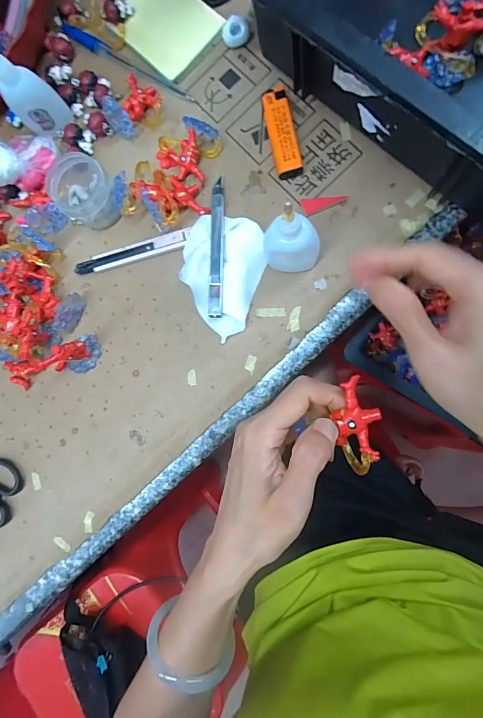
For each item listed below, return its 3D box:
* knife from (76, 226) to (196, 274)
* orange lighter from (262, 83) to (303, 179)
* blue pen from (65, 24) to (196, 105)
[{"bbox_3d":[-0.105,-0.102,0.347,0.118,0.012,0.017,-12,85,8],"label":"knife"},{"bbox_3d":[0.037,-0.207,0.331,0.023,0.013,0.082,-12,85,8],"label":"orange lighter"},{"bbox_3d":[-0.114,-0.294,0.362,0.163,0.008,0.013,34,92,9],"label":"blue pen"}]

